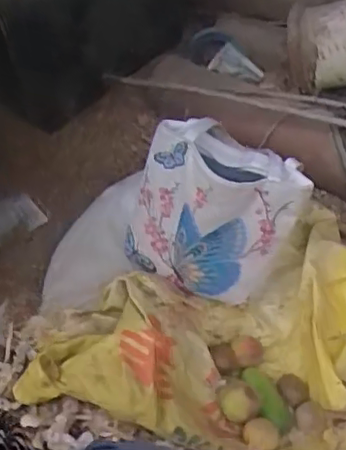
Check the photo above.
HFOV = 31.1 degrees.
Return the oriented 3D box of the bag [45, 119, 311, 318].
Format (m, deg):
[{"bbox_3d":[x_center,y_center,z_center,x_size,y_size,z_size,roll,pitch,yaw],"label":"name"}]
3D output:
[{"bbox_3d":[-0.011,-0.014,0.945,0.381,0.228,0.176,-8,43,-12],"label":"bag"}]

